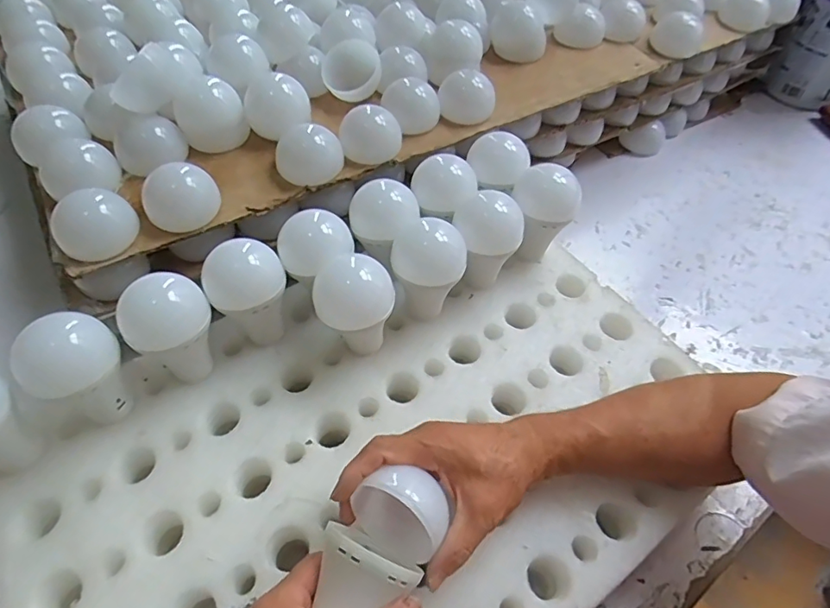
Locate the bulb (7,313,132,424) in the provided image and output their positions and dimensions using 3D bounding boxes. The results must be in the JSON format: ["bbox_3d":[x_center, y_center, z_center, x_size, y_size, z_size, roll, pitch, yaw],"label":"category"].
[{"bbox_3d":[-0.256,0.055,0.402,0.056,0.099,0.067,30,57,19],"label":"bulb"}]

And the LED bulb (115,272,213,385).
[{"bbox_3d":[-0.198,0.024,0.430,0.065,0.090,0.064,1,53,-2],"label":"LED bulb"}]

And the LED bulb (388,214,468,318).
[{"bbox_3d":[0.012,-0.027,0.480,0.064,0.090,0.061,1,53,-2],"label":"LED bulb"}]

